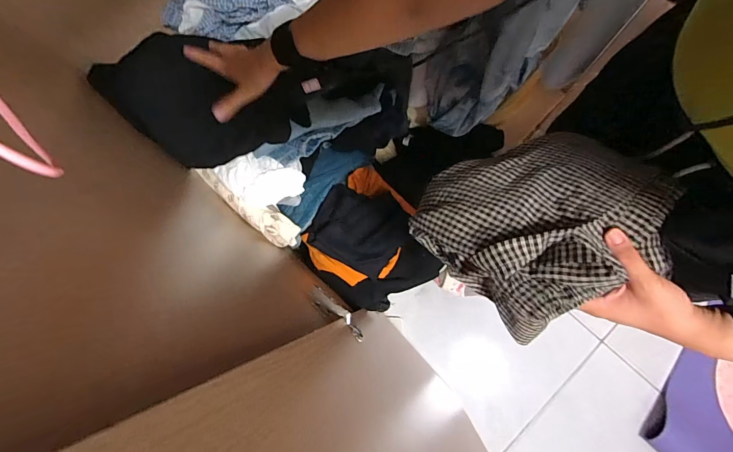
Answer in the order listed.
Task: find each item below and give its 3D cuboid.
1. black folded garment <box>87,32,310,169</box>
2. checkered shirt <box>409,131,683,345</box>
[{"bbox_3d":[-0.257,-0.216,0.606,0.290,0.054,0.211,-25,96,-10],"label":"black folded garment"},{"bbox_3d":[0.195,-0.015,0.407,0.251,0.090,0.204,-23,43,-7],"label":"checkered shirt"}]

